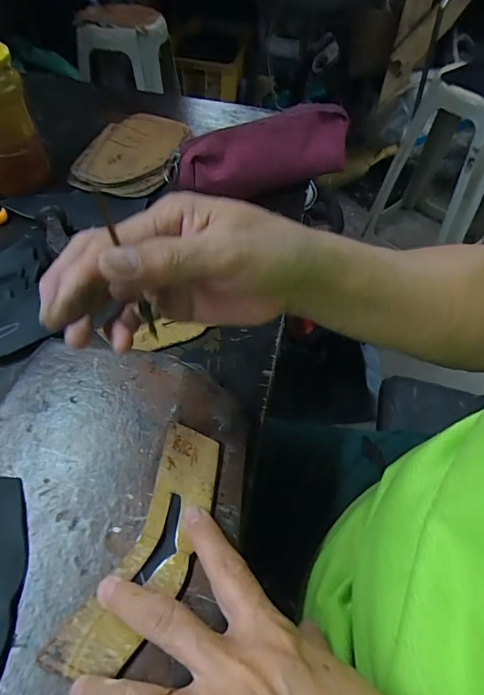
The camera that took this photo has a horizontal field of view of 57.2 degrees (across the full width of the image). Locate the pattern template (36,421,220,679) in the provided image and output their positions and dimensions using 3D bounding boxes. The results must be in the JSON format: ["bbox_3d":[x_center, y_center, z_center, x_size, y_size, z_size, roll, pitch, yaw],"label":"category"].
[{"bbox_3d":[-0.049,0.108,0.248,0.047,0.004,0.137,20,53,11],"label":"pattern template"}]

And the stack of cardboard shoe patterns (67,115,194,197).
[{"bbox_3d":[-0.131,-0.241,0.539,0.119,0.015,0.184,3,52,-2],"label":"stack of cardboard shoe patterns"}]

